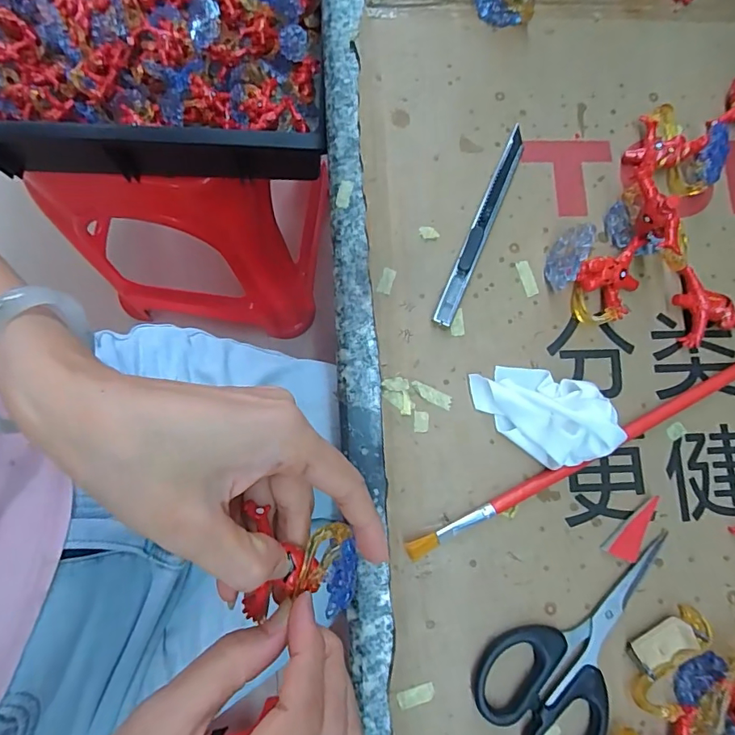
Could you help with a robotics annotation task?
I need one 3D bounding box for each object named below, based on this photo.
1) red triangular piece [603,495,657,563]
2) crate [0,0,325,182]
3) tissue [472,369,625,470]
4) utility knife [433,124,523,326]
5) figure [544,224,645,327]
[{"bbox_3d":[0.144,0.086,0.252,0.015,0.004,0.041,45,82,5],"label":"red triangular piece"},{"bbox_3d":[-0.269,-0.356,0.500,0.442,0.088,0.308,2,80,-2],"label":"crate"},{"bbox_3d":[0.094,0.018,0.243,0.072,0.039,0.051,42,81,5],"label":"tissue"},{"bbox_3d":[0.067,-0.083,0.275,0.011,0.008,0.132,24,80,2],"label":"utility knife"},{"bbox_3d":[0.128,-0.050,0.261,0.050,0.030,0.048,9,80,-1],"label":"figure"}]

